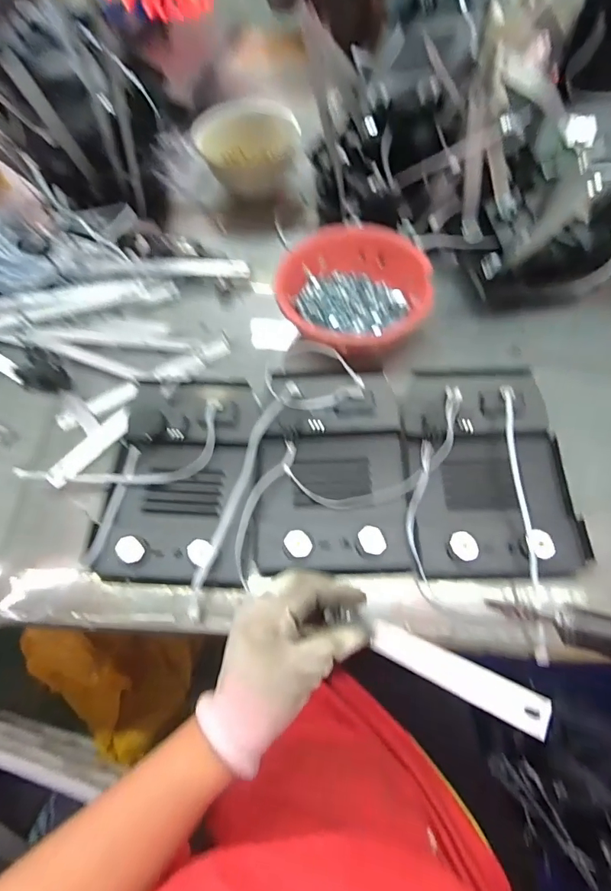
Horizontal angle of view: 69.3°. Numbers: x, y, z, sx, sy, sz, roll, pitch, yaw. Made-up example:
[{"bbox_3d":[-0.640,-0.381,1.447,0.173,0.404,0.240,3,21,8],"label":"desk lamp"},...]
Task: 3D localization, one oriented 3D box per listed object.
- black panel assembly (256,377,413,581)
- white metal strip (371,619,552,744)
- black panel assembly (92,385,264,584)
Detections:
[{"bbox_3d":[0.028,0.021,0.445,0.150,0.037,0.200,0,62,3],"label":"black panel assembly"},{"bbox_3d":[0.094,0.148,0.291,0.120,0.006,0.023,10,49,44],"label":"white metal strip"},{"bbox_3d":[-0.129,0.031,0.454,0.153,0.041,0.206,1,62,4],"label":"black panel assembly"}]

